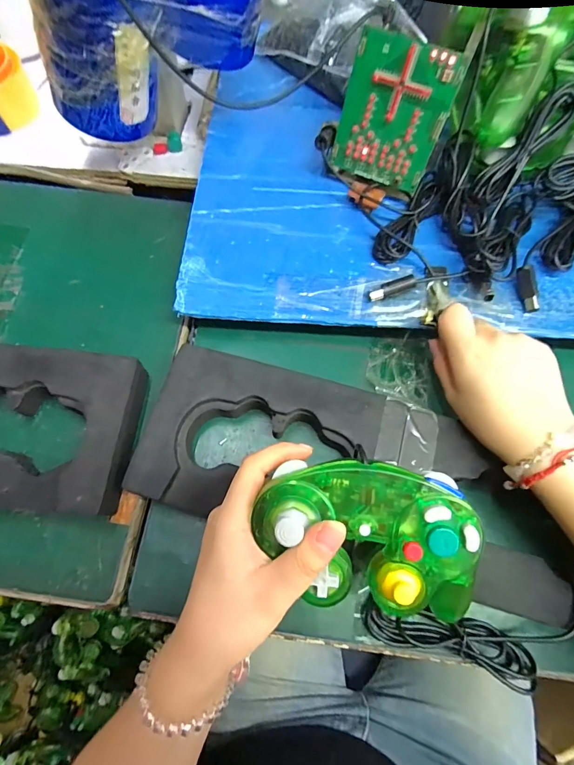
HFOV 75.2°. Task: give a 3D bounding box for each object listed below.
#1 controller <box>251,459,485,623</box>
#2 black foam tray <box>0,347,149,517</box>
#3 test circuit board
[{"bbox_3d":[0.045,0.088,0.223,0.122,0.046,0.083,9,71,3],"label":"controller"},{"bbox_3d":[-0.226,0.037,0.307,0.203,0.040,0.124,3,71,1],"label":"black foam tray"},{"bbox_3d":[0.092,-0.231,0.326,0.087,0.101,0.006,23,47,7],"label":"test circuit board"}]

